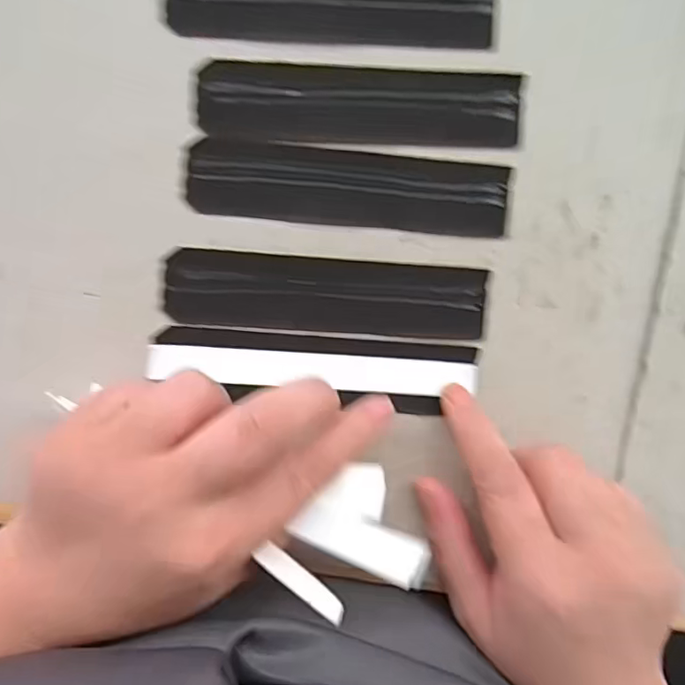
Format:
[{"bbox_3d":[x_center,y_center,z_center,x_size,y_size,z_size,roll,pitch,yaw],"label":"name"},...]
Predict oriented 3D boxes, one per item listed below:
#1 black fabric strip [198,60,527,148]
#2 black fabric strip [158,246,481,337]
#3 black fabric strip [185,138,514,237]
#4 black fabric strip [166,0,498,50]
[{"bbox_3d":[0.009,-0.103,0.245,0.139,0.005,0.031,1,93,-4],"label":"black fabric strip"},{"bbox_3d":[-0.006,-0.020,0.243,0.136,0.004,0.031,4,93,-4],"label":"black fabric strip"},{"bbox_3d":[0.004,-0.068,0.246,0.136,0.007,0.034,4,81,-4],"label":"black fabric strip"},{"bbox_3d":[-0.003,-0.146,0.241,0.137,0.007,0.034,0,90,-6],"label":"black fabric strip"}]

